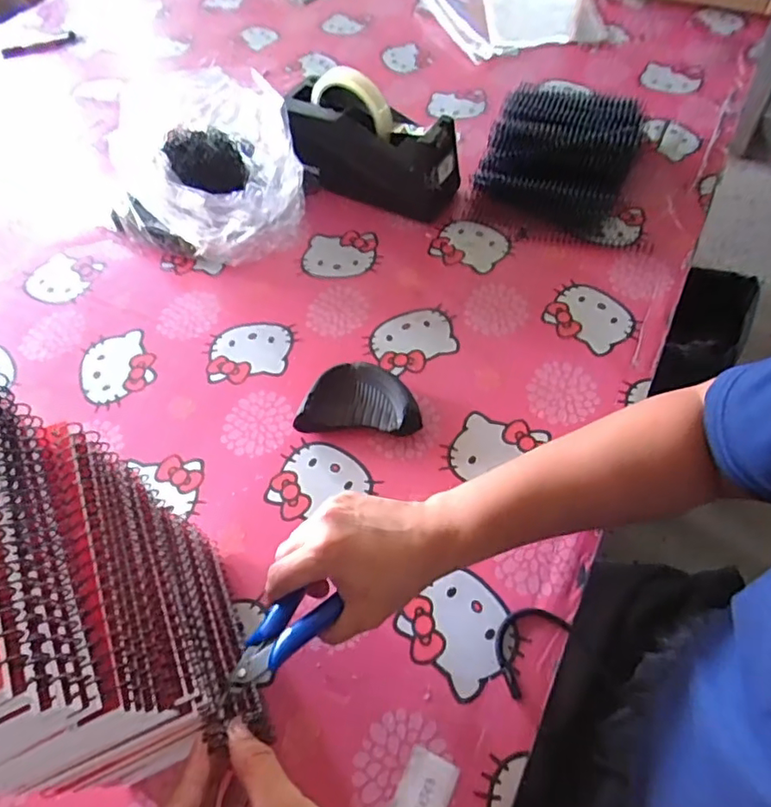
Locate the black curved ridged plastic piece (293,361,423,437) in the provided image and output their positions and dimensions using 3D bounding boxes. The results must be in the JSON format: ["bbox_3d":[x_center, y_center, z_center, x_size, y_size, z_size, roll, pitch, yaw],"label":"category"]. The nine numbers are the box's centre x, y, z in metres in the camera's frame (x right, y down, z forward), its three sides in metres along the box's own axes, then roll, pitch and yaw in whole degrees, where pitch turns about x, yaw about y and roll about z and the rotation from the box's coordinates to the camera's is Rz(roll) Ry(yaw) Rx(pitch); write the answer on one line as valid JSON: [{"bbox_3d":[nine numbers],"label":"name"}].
[{"bbox_3d":[-0.021,-0.003,0.505,0.103,0.029,0.064,3,57,6],"label":"black curved ridged plastic piece"}]

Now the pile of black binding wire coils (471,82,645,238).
[{"bbox_3d":[0.204,-0.295,0.669,0.163,0.057,0.217,21,60,17],"label":"pile of black binding wire coils"}]

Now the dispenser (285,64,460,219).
[{"bbox_3d":[-0.020,-0.291,0.635,0.203,0.123,0.081,22,61,18],"label":"dispenser"}]

